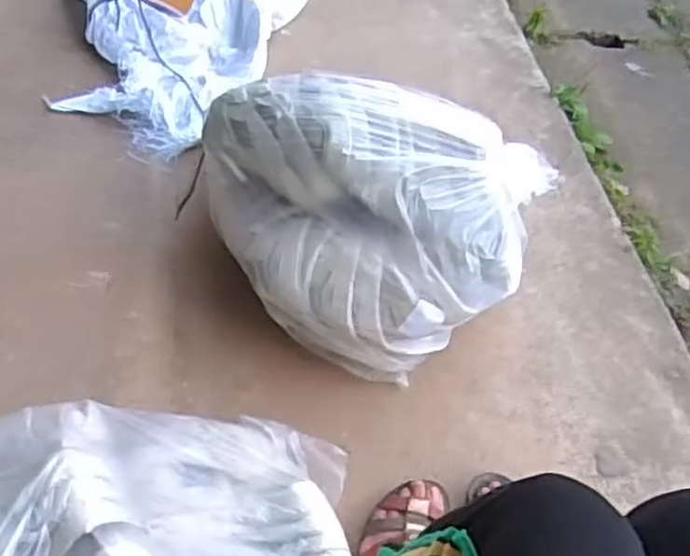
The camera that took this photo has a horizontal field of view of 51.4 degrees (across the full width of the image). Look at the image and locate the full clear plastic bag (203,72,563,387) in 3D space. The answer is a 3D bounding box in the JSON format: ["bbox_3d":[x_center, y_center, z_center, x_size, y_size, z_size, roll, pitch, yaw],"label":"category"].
[{"bbox_3d":[0.020,-0.059,0.857,0.404,0.229,0.271,10,50,3],"label":"full clear plastic bag"}]

